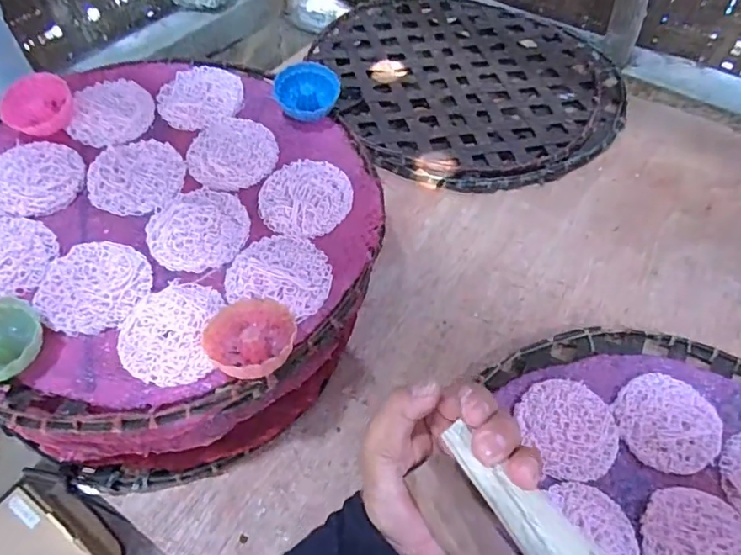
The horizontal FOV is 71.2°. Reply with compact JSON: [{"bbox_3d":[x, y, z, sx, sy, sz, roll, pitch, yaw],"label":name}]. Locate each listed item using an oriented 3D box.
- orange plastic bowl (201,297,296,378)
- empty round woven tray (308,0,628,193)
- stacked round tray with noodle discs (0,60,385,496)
[{"bbox_3d":[-0.081,0.039,0.352,0.057,0.027,0.065,-14,56,-9],"label":"orange plastic bowl"},{"bbox_3d":[0.124,-0.276,0.703,0.371,0.019,0.401,0,56,-1],"label":"empty round woven tray"},{"bbox_3d":[-0.178,-0.026,0.466,0.353,0.130,0.335,0,56,-1],"label":"stacked round tray with noodle discs"}]

